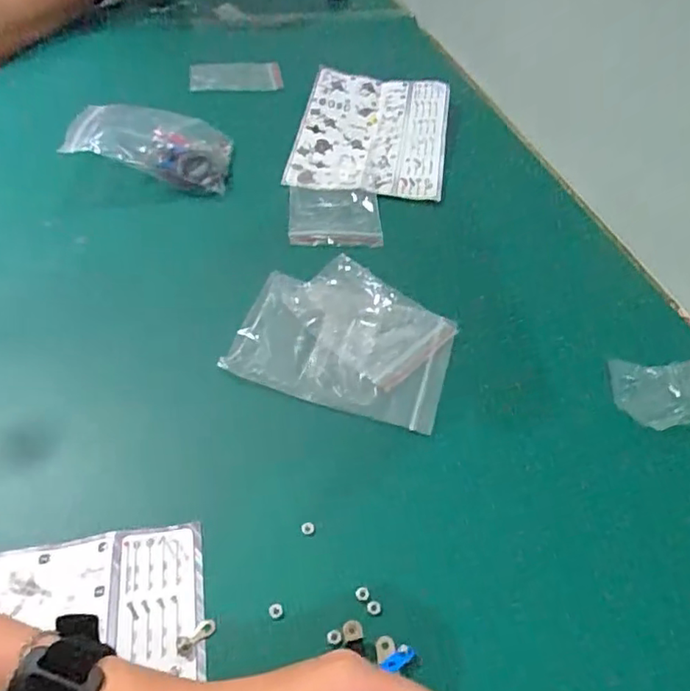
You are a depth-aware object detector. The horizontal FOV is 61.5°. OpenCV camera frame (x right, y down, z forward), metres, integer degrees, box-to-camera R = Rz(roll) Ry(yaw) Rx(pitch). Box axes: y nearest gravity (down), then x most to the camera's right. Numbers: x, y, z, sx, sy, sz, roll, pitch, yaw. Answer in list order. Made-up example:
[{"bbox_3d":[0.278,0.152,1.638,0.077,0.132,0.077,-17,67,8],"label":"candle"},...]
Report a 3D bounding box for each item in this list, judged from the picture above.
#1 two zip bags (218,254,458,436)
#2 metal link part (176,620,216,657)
[{"bbox_3d":[0.001,-0.011,0.460,0.167,0.014,0.133,17,50,10],"label":"two zip bags"},{"bbox_3d":[-0.082,0.160,0.318,0.022,0.004,0.010,-36,60,-30],"label":"metal link part"}]

